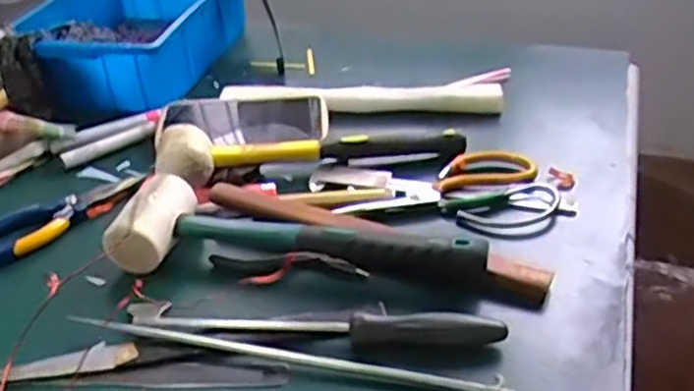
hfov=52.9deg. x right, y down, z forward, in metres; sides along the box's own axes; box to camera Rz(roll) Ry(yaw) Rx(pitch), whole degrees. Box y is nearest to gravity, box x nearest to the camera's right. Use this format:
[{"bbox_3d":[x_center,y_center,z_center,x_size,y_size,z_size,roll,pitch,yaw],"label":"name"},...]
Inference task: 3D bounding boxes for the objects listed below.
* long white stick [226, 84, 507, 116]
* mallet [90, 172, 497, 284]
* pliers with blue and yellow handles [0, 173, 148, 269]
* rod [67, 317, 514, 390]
[{"bbox_3d":[0.014,-0.102,0.734,0.289,0.026,0.021,3,34,9],"label":"long white stick"},{"bbox_3d":[-0.037,0.024,0.531,0.273,0.046,0.071,1,34,6],"label":"mallet"},{"bbox_3d":[-0.241,0.014,0.598,0.151,0.016,0.044,-28,41,-32],"label":"pliers with blue and yellow handles"},{"bbox_3d":[-0.041,0.103,0.455,0.290,0.009,0.016,6,35,14],"label":"rod"}]

